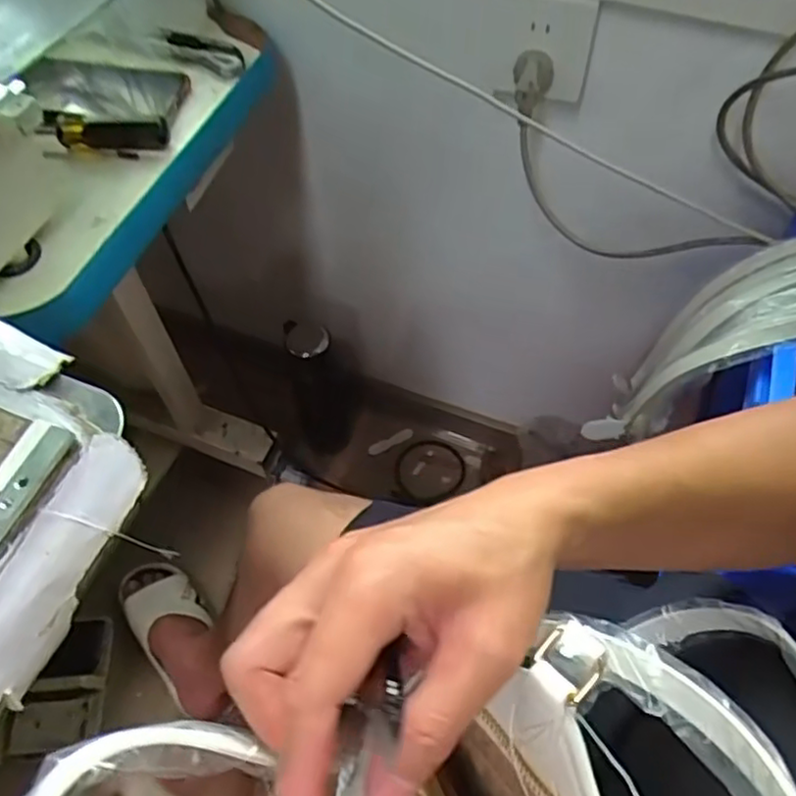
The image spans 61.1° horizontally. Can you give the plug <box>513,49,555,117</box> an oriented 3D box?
[{"bbox_3d":[0.118,-0.275,0.597,0.033,0.050,0.036,9,59,5],"label":"plug"}]

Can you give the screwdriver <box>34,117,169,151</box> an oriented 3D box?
[{"bbox_3d":[-0.249,-0.225,0.574,0.106,0.022,0.018,2,59,0],"label":"screwdriver"}]

